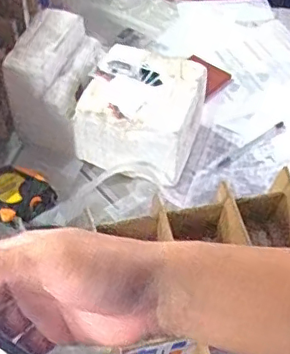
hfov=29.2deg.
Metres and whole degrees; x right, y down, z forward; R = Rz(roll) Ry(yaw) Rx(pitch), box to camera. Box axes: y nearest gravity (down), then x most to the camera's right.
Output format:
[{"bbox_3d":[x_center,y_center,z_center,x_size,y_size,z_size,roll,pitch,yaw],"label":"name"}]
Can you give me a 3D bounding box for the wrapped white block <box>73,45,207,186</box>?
[{"bbox_3d":[-0.002,-0.076,0.739,0.144,0.123,0.138,18,52,14],"label":"wrapped white block"}]

